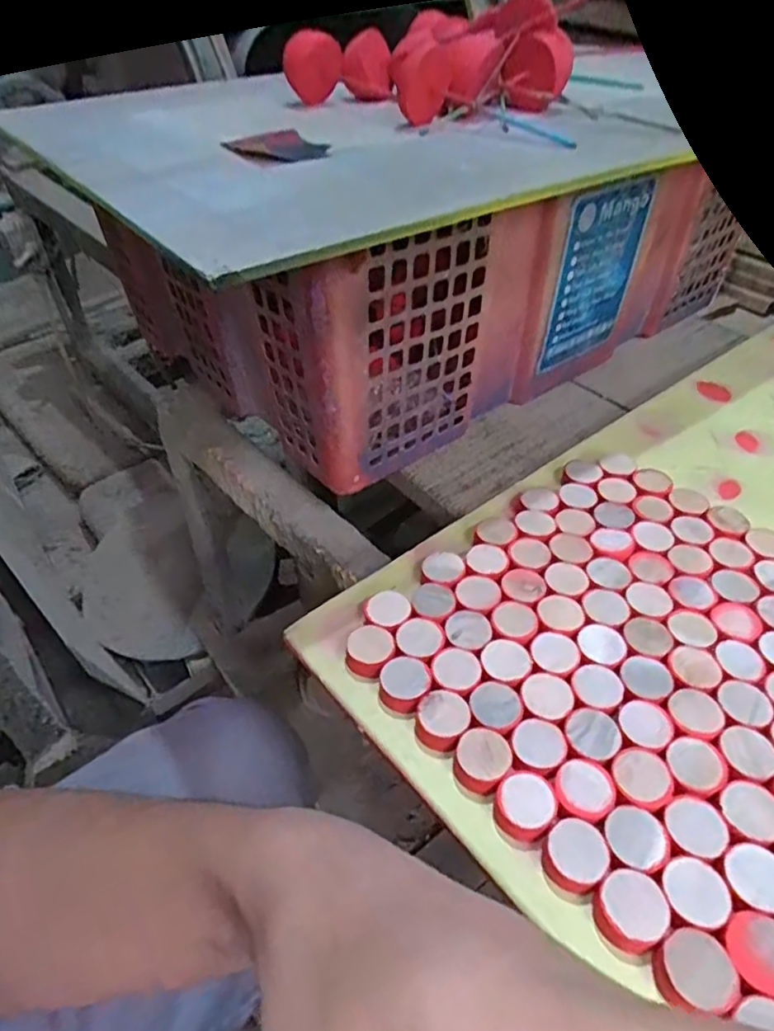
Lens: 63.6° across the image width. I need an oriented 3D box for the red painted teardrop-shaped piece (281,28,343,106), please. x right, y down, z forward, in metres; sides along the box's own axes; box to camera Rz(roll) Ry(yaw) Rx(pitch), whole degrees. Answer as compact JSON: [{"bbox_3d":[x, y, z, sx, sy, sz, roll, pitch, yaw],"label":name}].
[{"bbox_3d":[-0.049,-0.297,0.414,0.012,0.038,0.042,33,55,27],"label":"red painted teardrop-shaped piece"}]

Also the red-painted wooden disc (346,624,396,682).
[{"bbox_3d":[-0.008,0.063,0.288,0.021,0.011,0.022,1,44,-1],"label":"red-painted wooden disc"}]

